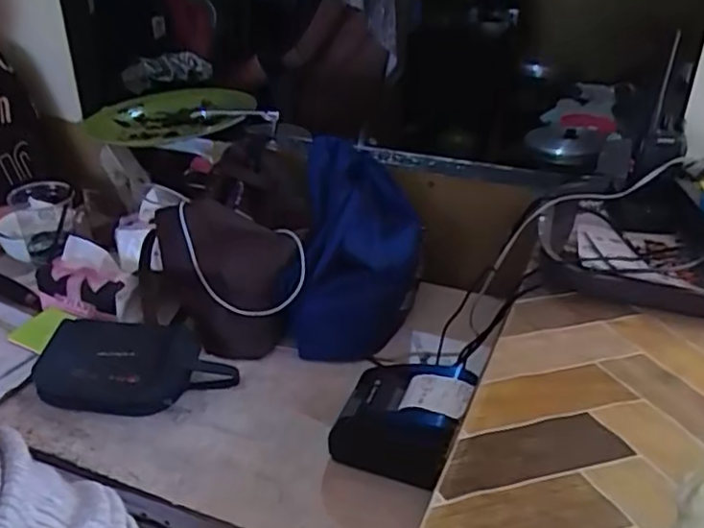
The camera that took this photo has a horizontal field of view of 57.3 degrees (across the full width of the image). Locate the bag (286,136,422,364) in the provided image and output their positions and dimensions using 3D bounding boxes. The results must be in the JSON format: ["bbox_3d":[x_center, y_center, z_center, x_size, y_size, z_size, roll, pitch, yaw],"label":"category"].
[{"bbox_3d":[0.012,-0.022,0.873,0.156,0.232,0.193,3,31,7],"label":"bag"}]

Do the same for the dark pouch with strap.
[{"bbox_3d":[-0.266,0.131,0.795,0.229,0.059,0.115,5,31,9],"label":"dark pouch with strap"}]

